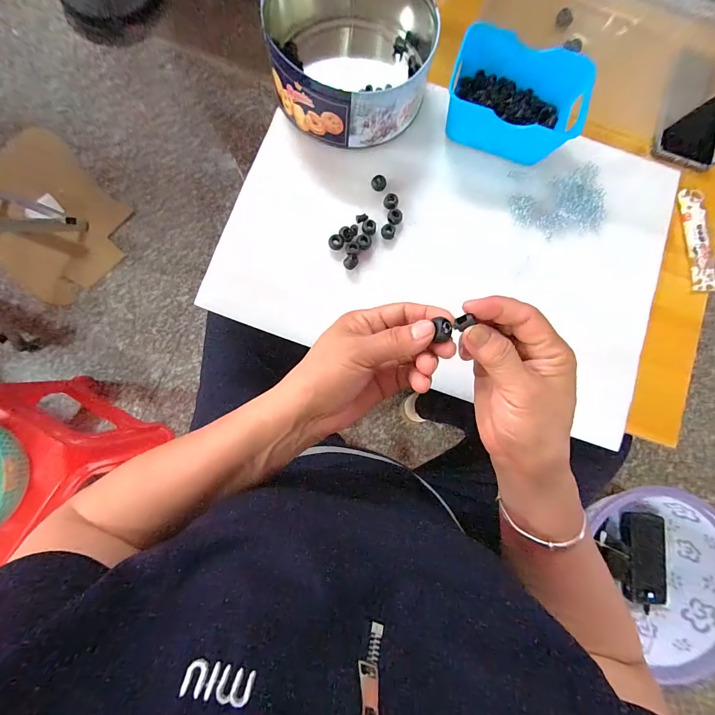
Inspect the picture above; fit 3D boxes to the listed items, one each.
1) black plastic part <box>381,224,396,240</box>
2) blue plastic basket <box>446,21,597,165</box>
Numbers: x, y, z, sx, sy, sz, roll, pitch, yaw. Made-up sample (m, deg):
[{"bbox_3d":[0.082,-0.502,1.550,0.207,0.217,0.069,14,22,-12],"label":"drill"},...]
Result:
[{"bbox_3d":[0.037,-0.151,0.407,0.016,0.008,0.016,7,82,-2],"label":"black plastic part"},{"bbox_3d":[0.181,-0.296,0.396,0.151,0.051,0.122,16,82,-1],"label":"blue plastic basket"}]

